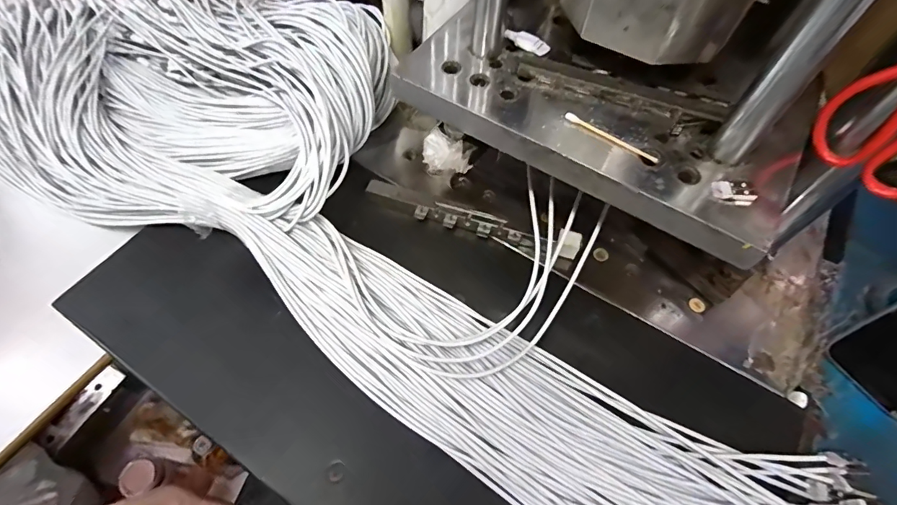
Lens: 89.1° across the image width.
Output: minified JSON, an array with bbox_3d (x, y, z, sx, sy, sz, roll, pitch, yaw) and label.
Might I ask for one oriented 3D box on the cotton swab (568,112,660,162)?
[{"bbox_3d":[0.112,-0.079,0.312,0.068,0.007,0.005,30,63,14],"label":"cotton swab"}]

